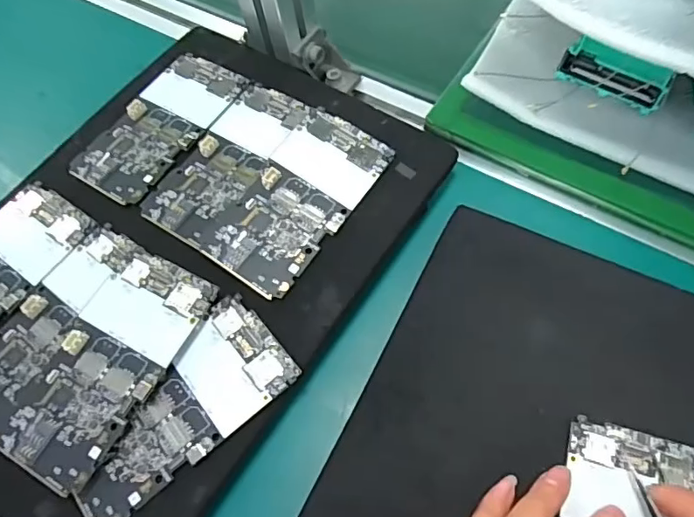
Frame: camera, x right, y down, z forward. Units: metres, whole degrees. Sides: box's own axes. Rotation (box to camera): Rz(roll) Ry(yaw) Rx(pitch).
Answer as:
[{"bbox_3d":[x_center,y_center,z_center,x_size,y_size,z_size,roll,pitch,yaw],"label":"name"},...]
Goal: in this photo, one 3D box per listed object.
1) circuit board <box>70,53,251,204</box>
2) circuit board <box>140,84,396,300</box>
[{"bbox_3d":[-0.133,-0.096,0.377,0.066,0.007,0.128,28,70,14],"label":"circuit board"},{"bbox_3d":[-0.054,-0.053,0.348,0.121,0.010,0.130,32,71,16],"label":"circuit board"}]

